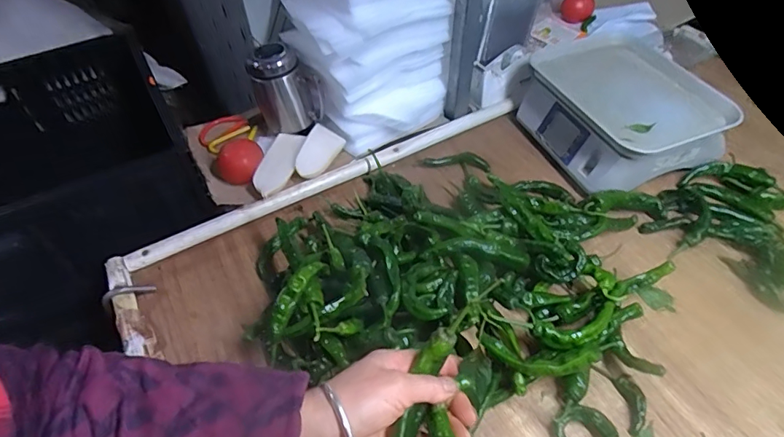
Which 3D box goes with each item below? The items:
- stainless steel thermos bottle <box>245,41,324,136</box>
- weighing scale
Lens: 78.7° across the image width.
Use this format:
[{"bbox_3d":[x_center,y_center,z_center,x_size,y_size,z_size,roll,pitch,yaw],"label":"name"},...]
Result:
[{"bbox_3d":[-0.173,-0.208,0.790,0.098,0.133,0.087,-22,52,-15],"label":"stainless steel thermos bottle"},{"bbox_3d":[0.367,-0.179,0.789,0.262,0.102,0.262,-17,52,-13],"label":"weighing scale"}]

